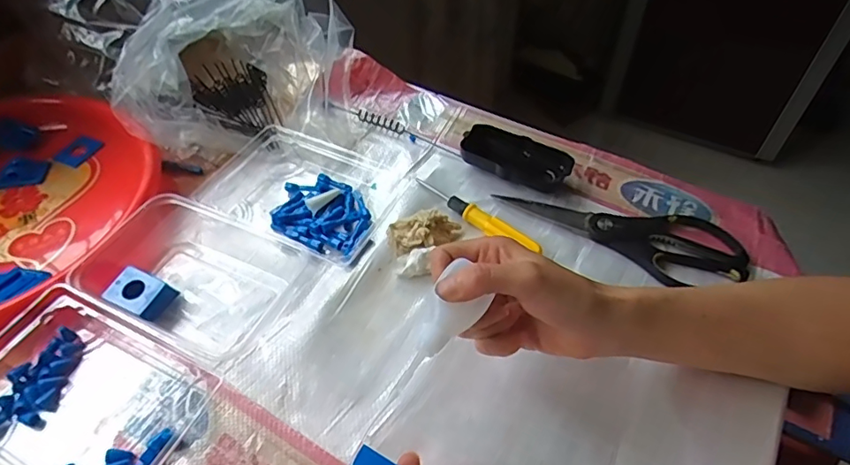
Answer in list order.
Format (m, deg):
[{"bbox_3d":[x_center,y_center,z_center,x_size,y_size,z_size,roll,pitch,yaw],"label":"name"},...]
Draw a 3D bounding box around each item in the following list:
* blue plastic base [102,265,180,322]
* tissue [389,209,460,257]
[{"bbox_3d":[-0.231,0.050,0.429,0.043,0.022,0.036,21,51,17],"label":"blue plastic base"},{"bbox_3d":[0.000,-0.001,0.468,0.062,0.024,0.042,1,49,0],"label":"tissue"}]

